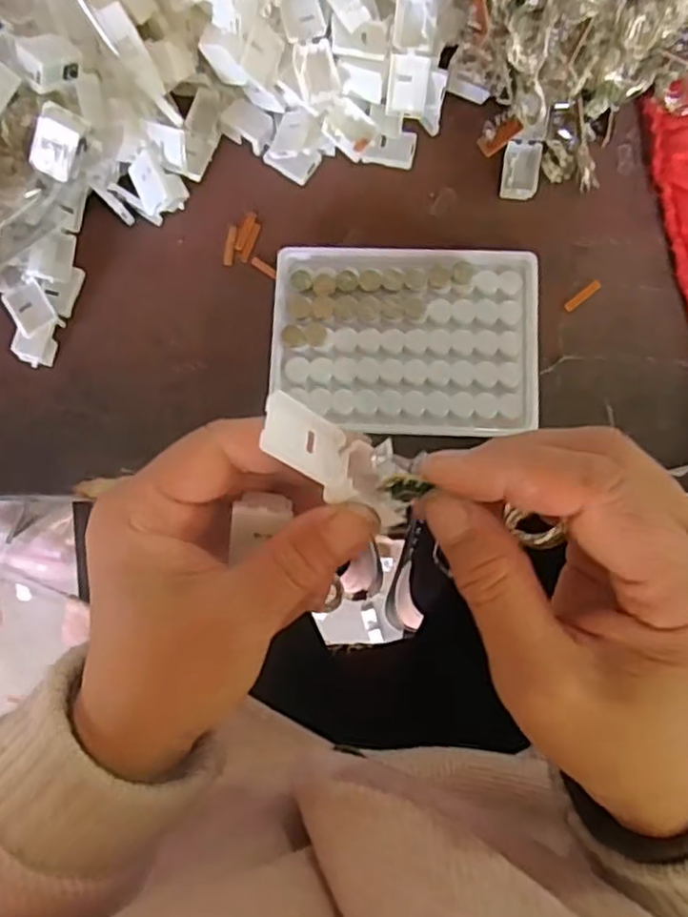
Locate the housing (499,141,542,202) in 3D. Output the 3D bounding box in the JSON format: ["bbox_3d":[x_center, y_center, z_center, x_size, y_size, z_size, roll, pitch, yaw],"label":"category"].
[{"bbox_3d":[0.092,-0.149,0.361,0.019,0.009,0.028,8,82,5],"label":"housing"}]

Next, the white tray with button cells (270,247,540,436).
[{"bbox_3d":[0.030,-0.059,0.349,0.129,0.016,0.092,2,82,4],"label":"white tray with button cells"}]

